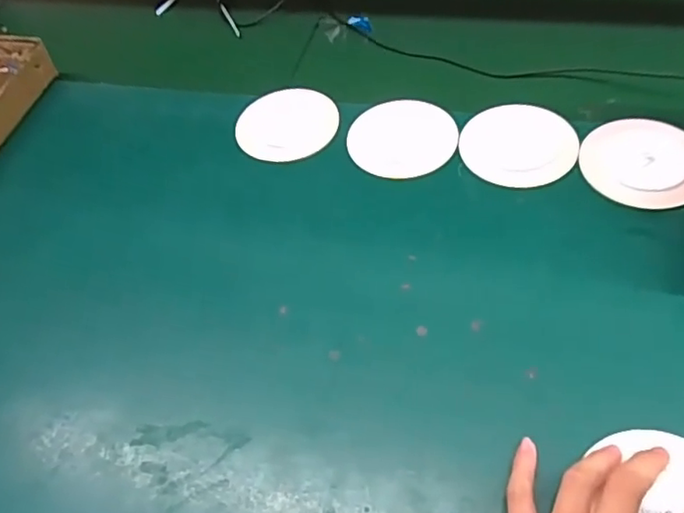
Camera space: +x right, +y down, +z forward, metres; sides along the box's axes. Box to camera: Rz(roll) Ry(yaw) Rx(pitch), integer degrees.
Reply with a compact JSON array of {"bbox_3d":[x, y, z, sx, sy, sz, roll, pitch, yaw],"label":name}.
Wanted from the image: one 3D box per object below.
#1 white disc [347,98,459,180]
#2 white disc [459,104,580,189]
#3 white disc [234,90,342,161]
[{"bbox_3d":[0.056,-0.113,0.555,0.098,0.004,0.100,-4,56,7],"label":"white disc"},{"bbox_3d":[0.158,-0.101,0.531,0.097,0.016,0.093,-5,54,4],"label":"white disc"},{"bbox_3d":[-0.054,-0.130,0.586,0.099,0.012,0.099,-40,59,-20],"label":"white disc"}]

